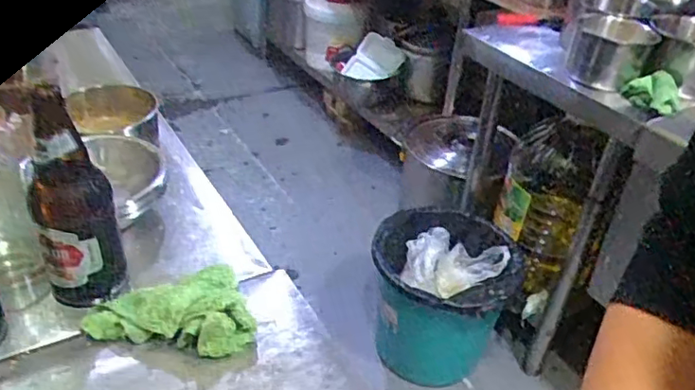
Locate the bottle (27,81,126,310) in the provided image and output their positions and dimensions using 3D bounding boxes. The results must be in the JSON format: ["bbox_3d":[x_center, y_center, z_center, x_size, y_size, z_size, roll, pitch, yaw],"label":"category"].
[{"bbox_3d":[-0.265,0.012,0.599,0.058,0.217,0.076,4,35,1],"label":"bottle"}]

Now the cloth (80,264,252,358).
[{"bbox_3d":[-0.167,0.104,0.617,0.163,0.038,0.104,10,35,5],"label":"cloth"}]

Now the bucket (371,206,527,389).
[{"bbox_3d":[0.238,0.279,1.587,0.350,0.376,0.330,4,34,-3],"label":"bucket"}]

